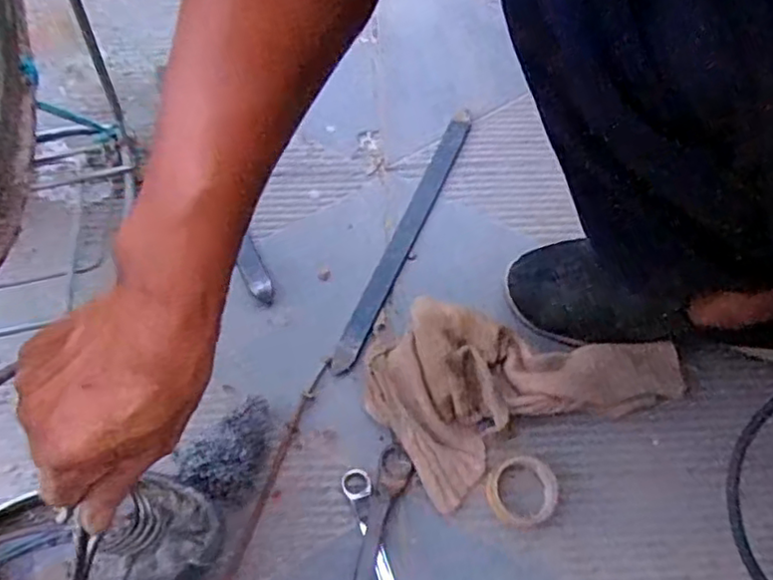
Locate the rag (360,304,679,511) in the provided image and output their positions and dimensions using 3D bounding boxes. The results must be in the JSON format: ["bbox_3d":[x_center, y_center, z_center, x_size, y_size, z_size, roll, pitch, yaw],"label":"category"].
[{"bbox_3d":[0.100,0.058,0.520,0.232,0.047,0.156,-24,66,-12],"label":"rag"}]

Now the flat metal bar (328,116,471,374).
[{"bbox_3d":[0.016,-0.053,0.589,0.022,0.007,0.290,22,65,10],"label":"flat metal bar"}]

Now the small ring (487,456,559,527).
[{"bbox_3d":[0.102,0.153,0.489,0.052,0.023,0.048,0,64,-1],"label":"small ring"}]

